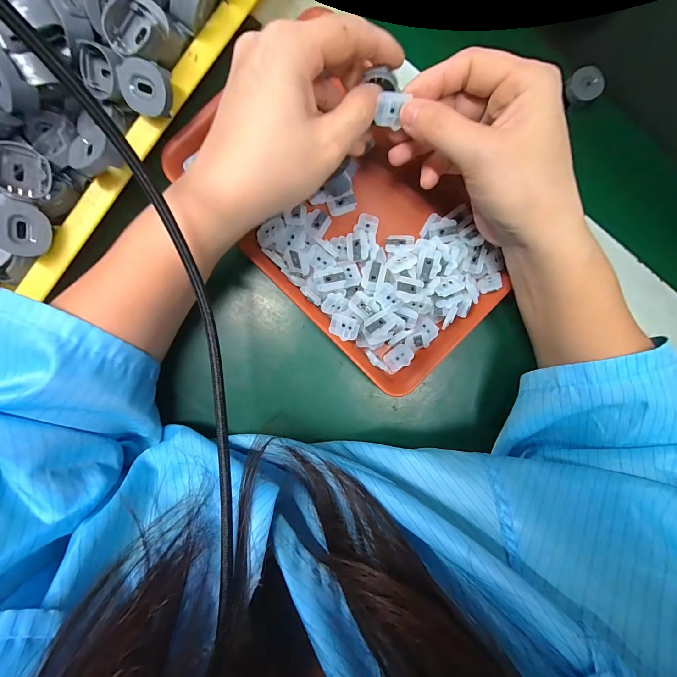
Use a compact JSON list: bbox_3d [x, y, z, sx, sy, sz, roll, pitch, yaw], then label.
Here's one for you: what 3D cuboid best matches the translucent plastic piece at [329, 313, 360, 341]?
[{"bbox_3d":[0.004,-0.008,0.235,0.021,0.005,0.017,19,91,-7],"label":"translucent plastic piece"}]

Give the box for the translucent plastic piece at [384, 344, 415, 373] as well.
[{"bbox_3d":[0.048,0.015,0.254,0.022,0.006,0.016,-38,96,-3],"label":"translucent plastic piece"}]

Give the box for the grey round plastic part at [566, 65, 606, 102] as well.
[{"bbox_3d":[0.201,-0.206,0.265,0.027,0.010,0.024,-24,95,-5],"label":"grey round plastic part"}]

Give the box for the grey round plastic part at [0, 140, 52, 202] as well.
[{"bbox_3d":[-0.174,-0.091,0.178,0.012,0.025,0.028,8,111,30],"label":"grey round plastic part"}]

